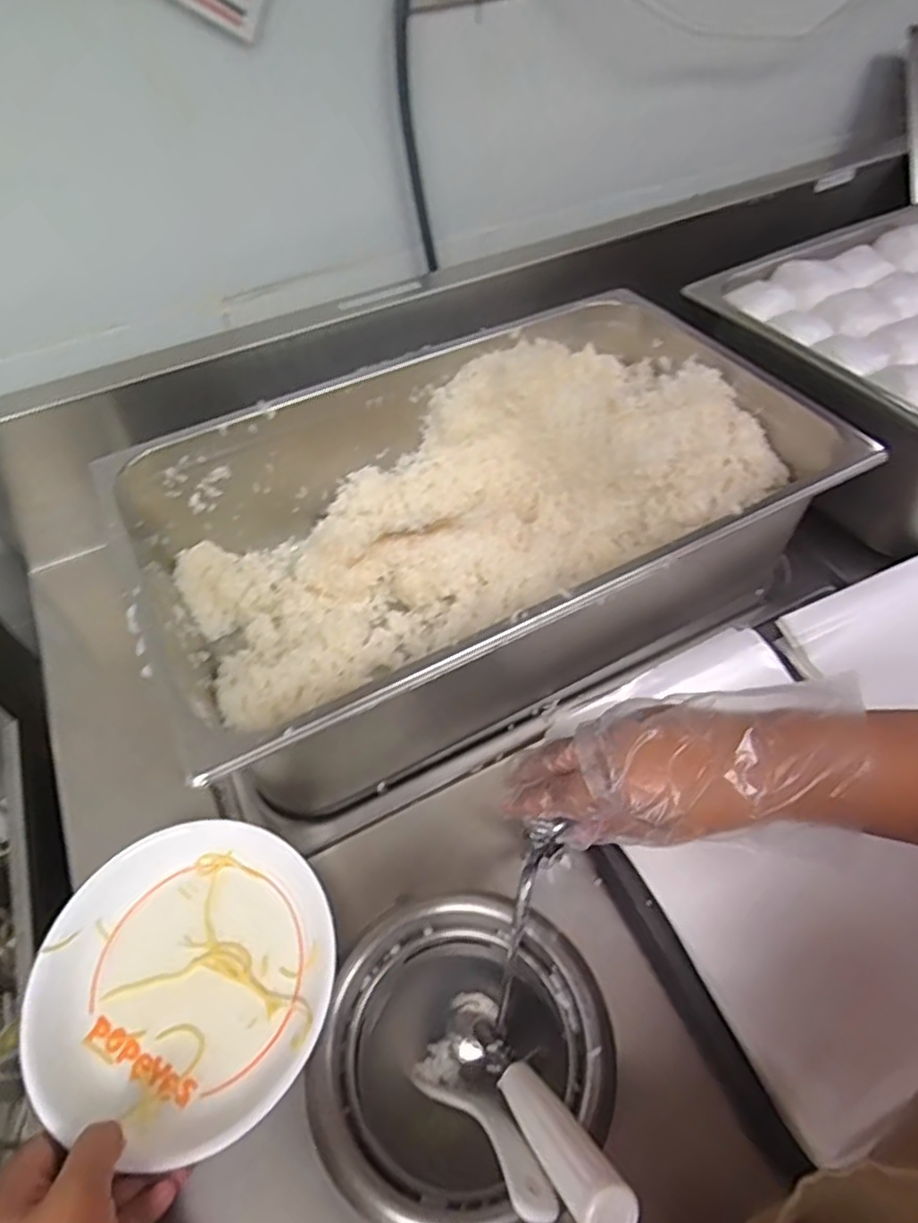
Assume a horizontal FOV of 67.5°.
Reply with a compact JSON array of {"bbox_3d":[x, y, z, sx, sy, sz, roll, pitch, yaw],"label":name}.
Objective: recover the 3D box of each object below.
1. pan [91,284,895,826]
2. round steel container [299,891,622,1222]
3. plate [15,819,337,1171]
[{"bbox_3d":[0.020,-0.070,0.579,0.506,0.154,0.315,-25,52,-16],"label":"pan"},{"bbox_3d":[0.003,0.271,0.418,0.170,0.091,0.164,-23,51,-15],"label":"round steel container"},{"bbox_3d":[-0.161,0.214,0.402,0.169,0.039,0.165,-2,49,3],"label":"plate"}]

